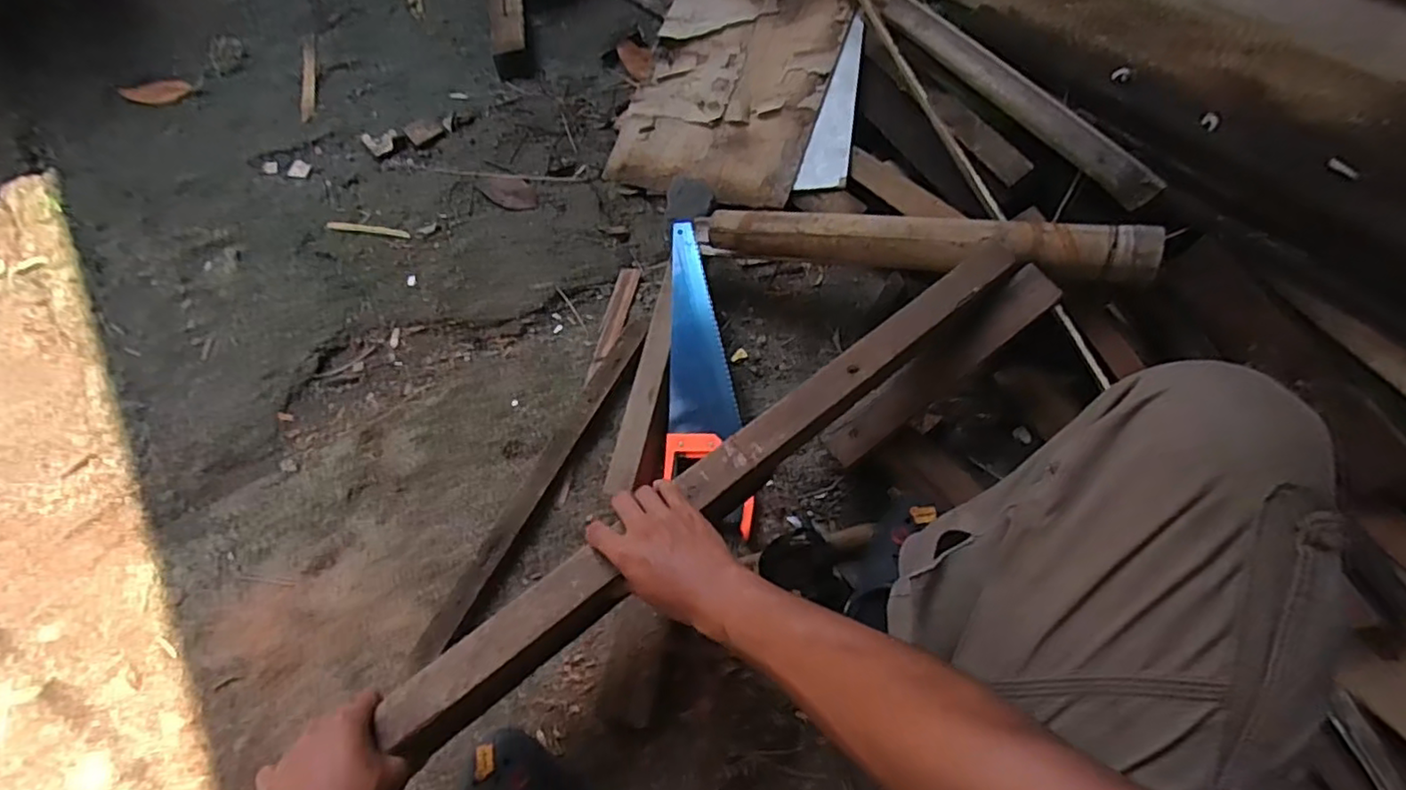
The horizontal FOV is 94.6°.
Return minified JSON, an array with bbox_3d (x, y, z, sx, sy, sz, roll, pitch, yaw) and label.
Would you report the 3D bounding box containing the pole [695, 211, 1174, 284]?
[{"bbox_3d":[0.237,-0.192,0.811,0.565,0.054,0.059,9,63,21],"label":"pole"}]

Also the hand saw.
[{"bbox_3d":[-0.011,-0.034,0.867,0.098,0.021,0.426,-7,75,-1],"label":"hand saw"}]

